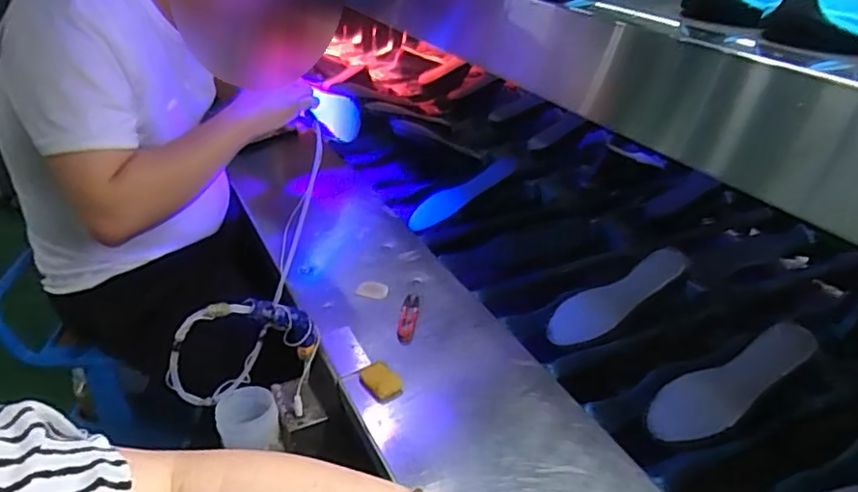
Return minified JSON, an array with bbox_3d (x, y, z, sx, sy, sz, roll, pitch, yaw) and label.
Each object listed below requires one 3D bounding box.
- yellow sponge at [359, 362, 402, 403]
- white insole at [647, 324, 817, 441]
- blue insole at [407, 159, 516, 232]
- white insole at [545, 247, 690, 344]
[{"bbox_3d":[-0.057,0.162,0.699,0.036,0.019,0.055,-26,42,-36],"label":"yellow sponge"},{"bbox_3d":[0.375,0.171,0.726,0.222,0.022,0.071,-31,39,-3],"label":"white insole"},{"bbox_3d":[0.063,-0.105,1.156,0.244,0.018,0.060,-36,65,-13],"label":"blue insole"},{"bbox_3d":[0.277,0.076,0.871,0.225,0.020,0.073,-31,38,-1],"label":"white insole"}]

